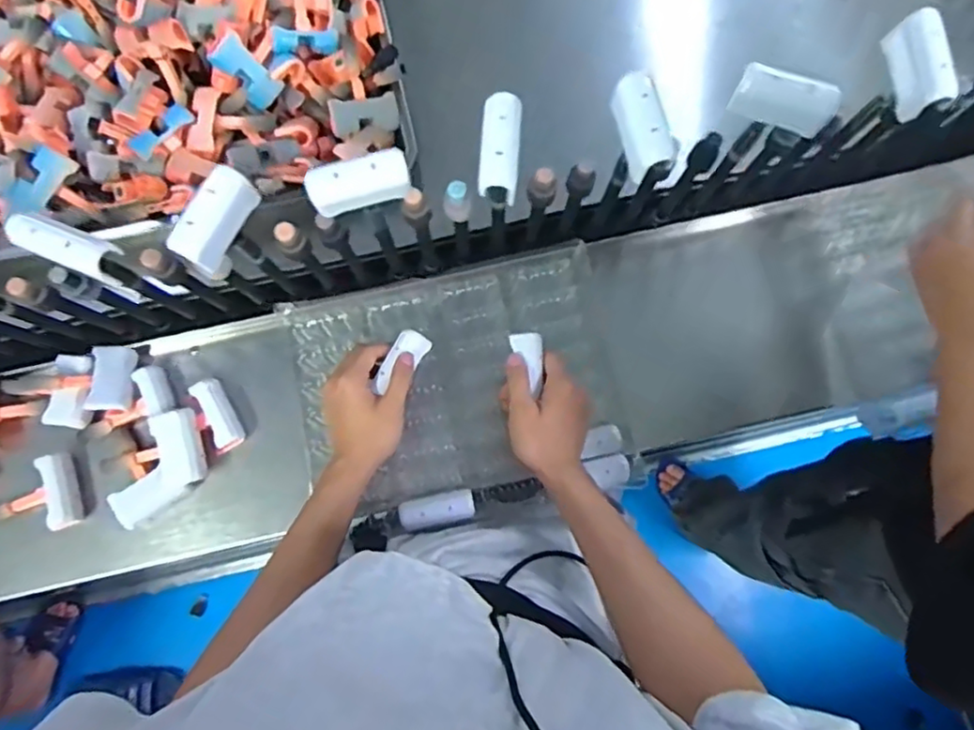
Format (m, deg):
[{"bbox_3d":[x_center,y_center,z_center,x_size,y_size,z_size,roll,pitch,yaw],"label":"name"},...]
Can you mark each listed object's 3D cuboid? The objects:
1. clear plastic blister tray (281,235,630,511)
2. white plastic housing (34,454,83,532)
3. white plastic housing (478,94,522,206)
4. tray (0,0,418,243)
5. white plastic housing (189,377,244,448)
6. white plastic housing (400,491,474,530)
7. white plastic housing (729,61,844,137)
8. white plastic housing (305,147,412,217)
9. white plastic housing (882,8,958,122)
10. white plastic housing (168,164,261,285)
[{"bbox_3d":[-0.031,0.016,0.696,0.349,0.040,0.239,-12,78,-1],"label":"clear plastic blister tray"},{"bbox_3d":[-0.457,0.135,0.681,0.031,0.017,0.079,-9,94,0],"label":"white plastic housing"},{"bbox_3d":[0.010,-0.167,0.490,0.030,0.018,0.078,5,91,3],"label":"white plastic housing"},{"bbox_3d":[-0.419,-0.378,0.731,0.596,0.112,0.438,-13,78,-1],"label":"tray"},{"bbox_3d":[-0.292,0.053,0.693,0.028,0.019,0.076,-27,79,-4],"label":"white plastic housing"},{"bbox_3d":[-0.051,0.148,0.650,0.077,0.016,0.027,-11,78,-1],"label":"white plastic housing"},{"bbox_3d":[0.234,-0.208,0.501,0.075,0.040,0.023,20,79,6],"label":"white plastic housing"},{"bbox_3d":[-0.096,-0.139,0.489,0.075,0.041,0.024,-16,78,-2],"label":"white plastic housing"},{"bbox_3d":[0.348,-0.244,0.517,0.028,0.037,0.076,-13,78,-1],"label":"white plastic housing"},{"bbox_3d":[-0.210,-0.108,0.491,0.029,0.045,0.081,27,80,7],"label":"white plastic housing"}]

